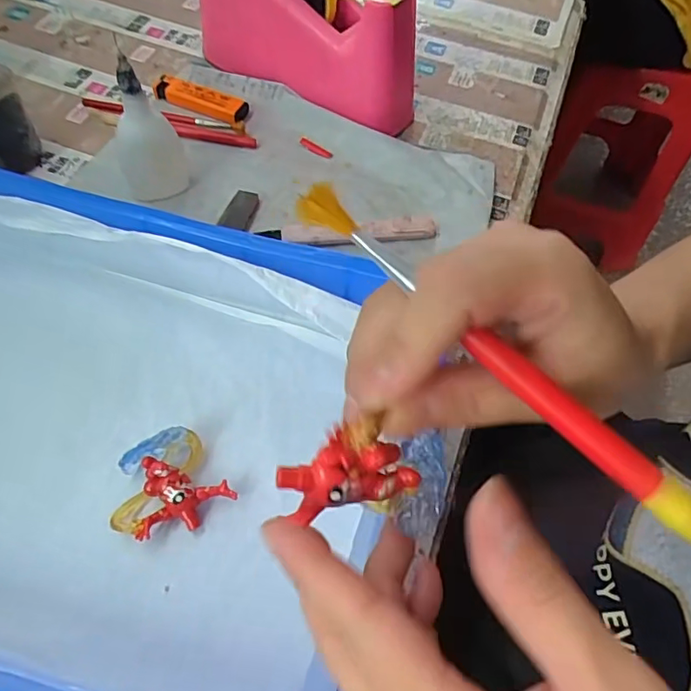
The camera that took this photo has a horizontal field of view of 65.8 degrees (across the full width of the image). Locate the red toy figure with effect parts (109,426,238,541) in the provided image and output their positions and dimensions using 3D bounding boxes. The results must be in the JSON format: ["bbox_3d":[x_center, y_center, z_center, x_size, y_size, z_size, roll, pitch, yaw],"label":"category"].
[{"bbox_3d":[-0.094,0.071,0.274,0.054,0.021,0.052,2,58,-3],"label":"red toy figure with effect parts"}]

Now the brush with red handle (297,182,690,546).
[{"bbox_3d":[0.043,0.005,0.145,0.143,0.009,0.008,41,63,4],"label":"brush with red handle"}]

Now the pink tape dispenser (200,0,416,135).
[{"bbox_3d":[-0.031,-0.251,0.422,0.192,0.110,0.055,33,62,15],"label":"pink tape dispenser"}]

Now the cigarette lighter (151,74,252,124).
[{"bbox_3d":[-0.121,-0.204,0.440,0.079,0.013,0.020,22,59,9],"label":"cigarette lighter"}]

